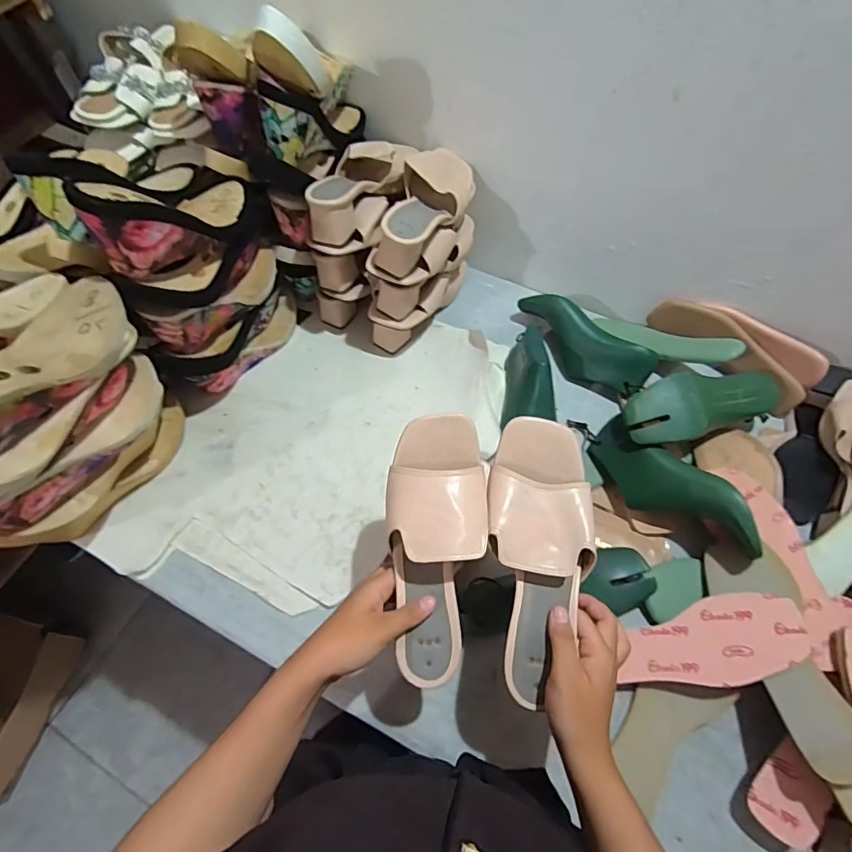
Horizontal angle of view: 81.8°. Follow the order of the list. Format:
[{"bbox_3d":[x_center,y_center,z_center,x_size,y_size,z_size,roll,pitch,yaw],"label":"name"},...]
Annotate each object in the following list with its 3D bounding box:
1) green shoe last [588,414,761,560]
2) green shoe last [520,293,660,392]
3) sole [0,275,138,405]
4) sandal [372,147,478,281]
[{"bbox_3d":[0.299,0.069,0.606,0.068,0.086,0.225,-35,42,-18],"label":"green shoe last"},{"bbox_3d":[0.233,-0.128,0.750,0.225,0.069,0.072,34,66,18],"label":"green shoe last"},{"bbox_3d":[-0.377,-0.062,0.449,0.077,0.070,0.234,14,36,9],"label":"sole"},{"bbox_3d":[0.003,-0.297,0.659,0.081,0.072,0.220,15,61,9],"label":"sandal"}]

